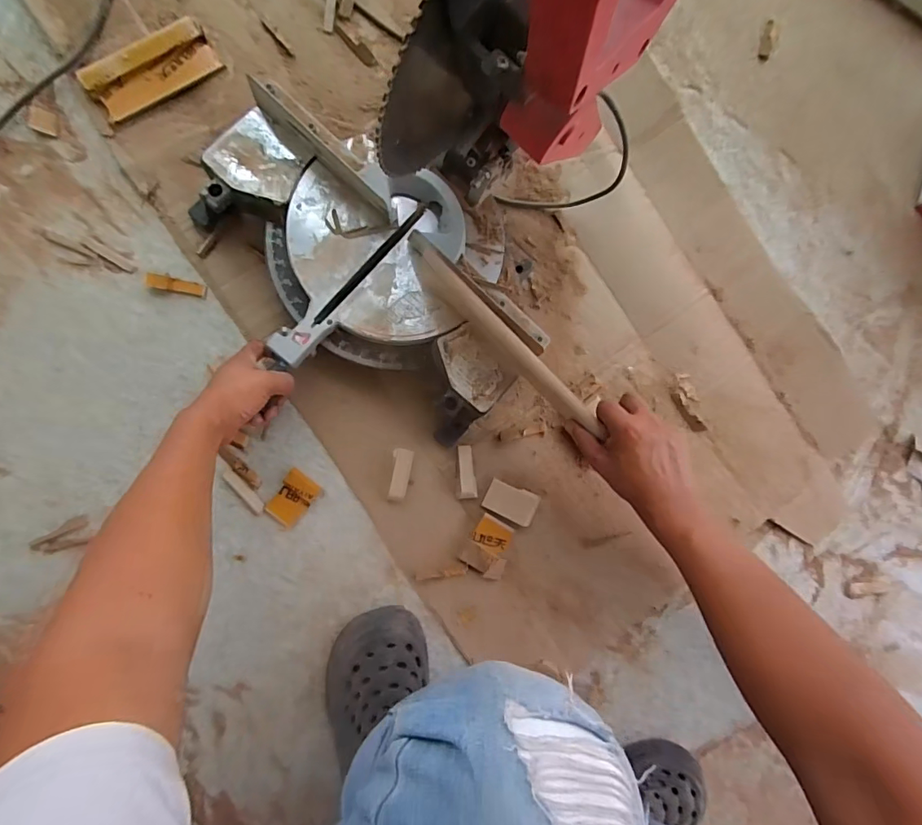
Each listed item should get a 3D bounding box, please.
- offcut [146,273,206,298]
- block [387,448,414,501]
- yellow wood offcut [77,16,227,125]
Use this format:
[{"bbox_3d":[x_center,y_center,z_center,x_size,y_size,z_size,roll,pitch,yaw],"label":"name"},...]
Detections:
[{"bbox_3d":[-0.363,-0.161,0.610,0.068,0.012,0.017,8,87,-8],"label":"offcut"},{"bbox_3d":[-0.080,0.083,0.639,0.024,0.022,0.069,9,86,-8],"label":"block"},{"bbox_3d":[-0.396,-0.441,0.614,0.159,0.017,0.076,-33,93,-8],"label":"yellow wood offcut"}]

